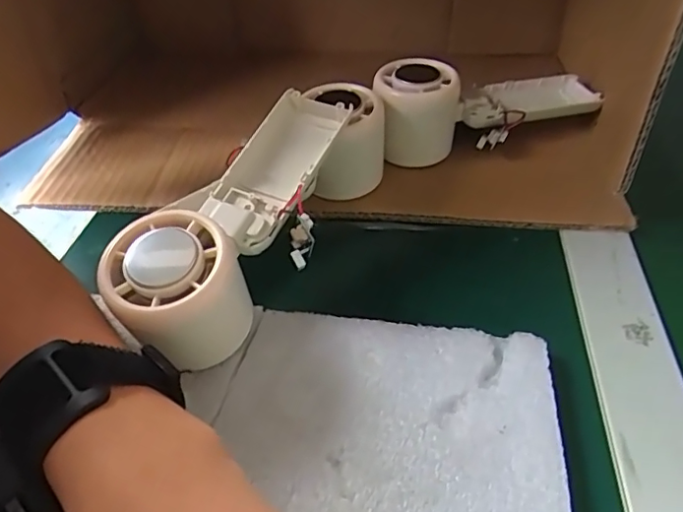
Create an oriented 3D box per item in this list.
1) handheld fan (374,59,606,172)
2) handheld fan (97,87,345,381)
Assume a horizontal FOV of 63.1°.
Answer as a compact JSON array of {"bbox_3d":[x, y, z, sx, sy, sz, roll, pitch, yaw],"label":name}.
[{"bbox_3d":[0.104,-0.106,0.394,0.172,0.062,0.060,-16,44,-15],"label":"handheld fan"},{"bbox_3d":[-0.044,-0.011,0.283,0.063,0.068,0.158,16,45,19],"label":"handheld fan"}]

